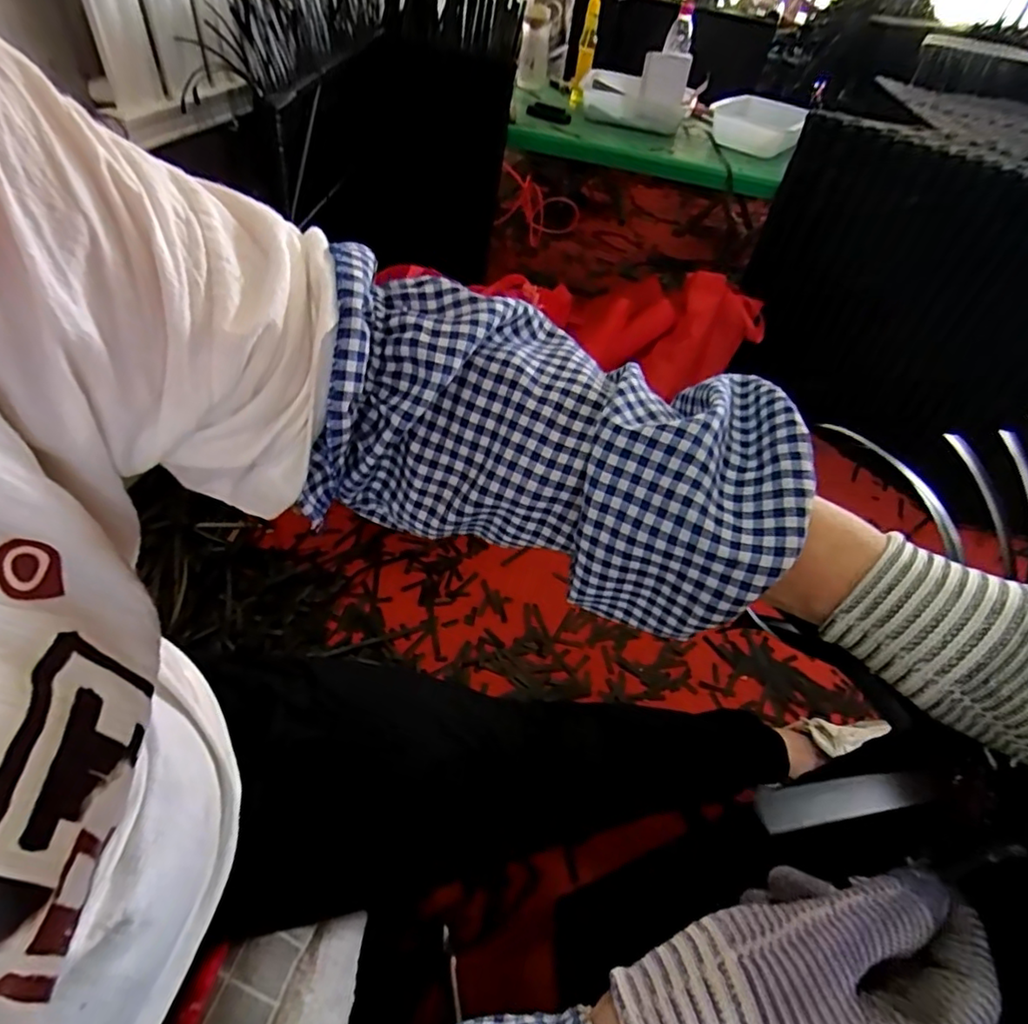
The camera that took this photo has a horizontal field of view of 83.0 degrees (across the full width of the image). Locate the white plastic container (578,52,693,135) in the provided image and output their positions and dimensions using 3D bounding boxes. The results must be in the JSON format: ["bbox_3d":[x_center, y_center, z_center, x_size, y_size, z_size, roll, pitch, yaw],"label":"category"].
[{"bbox_3d":[0.292,-1.035,1.424,0.268,0.140,0.130,15,45,7],"label":"white plastic container"}]

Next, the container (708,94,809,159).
[{"bbox_3d":[0.579,-0.933,1.401,0.210,0.087,0.200,18,45,11],"label":"container"}]

